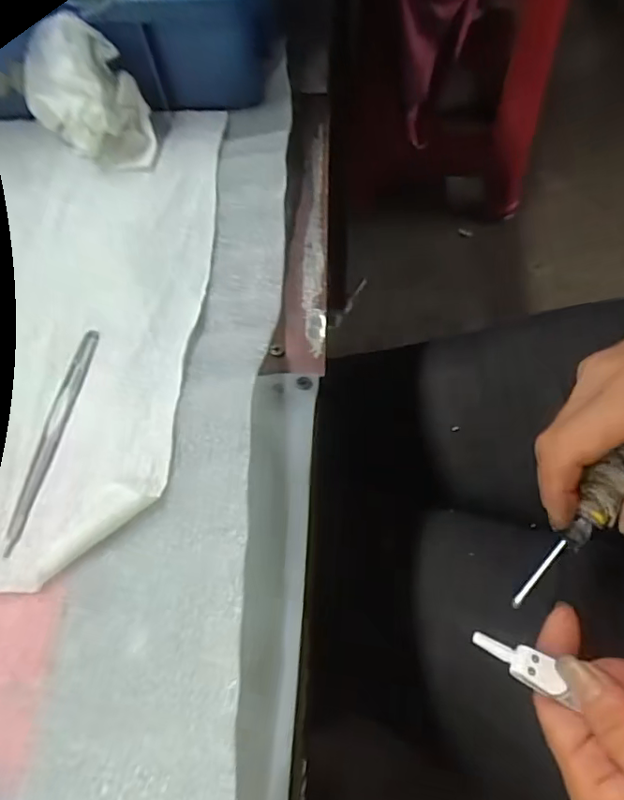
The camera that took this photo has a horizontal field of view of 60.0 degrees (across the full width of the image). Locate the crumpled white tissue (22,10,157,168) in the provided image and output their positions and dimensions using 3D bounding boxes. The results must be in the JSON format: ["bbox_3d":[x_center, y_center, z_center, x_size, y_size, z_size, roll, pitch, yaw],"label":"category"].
[{"bbox_3d":[-0.123,-0.165,0.299,0.056,0.063,0.048,-29,66,-10],"label":"crumpled white tissue"}]

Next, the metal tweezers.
[{"bbox_3d":[-0.120,0.015,0.250,0.008,0.005,0.108,9,65,7],"label":"metal tweezers"}]

